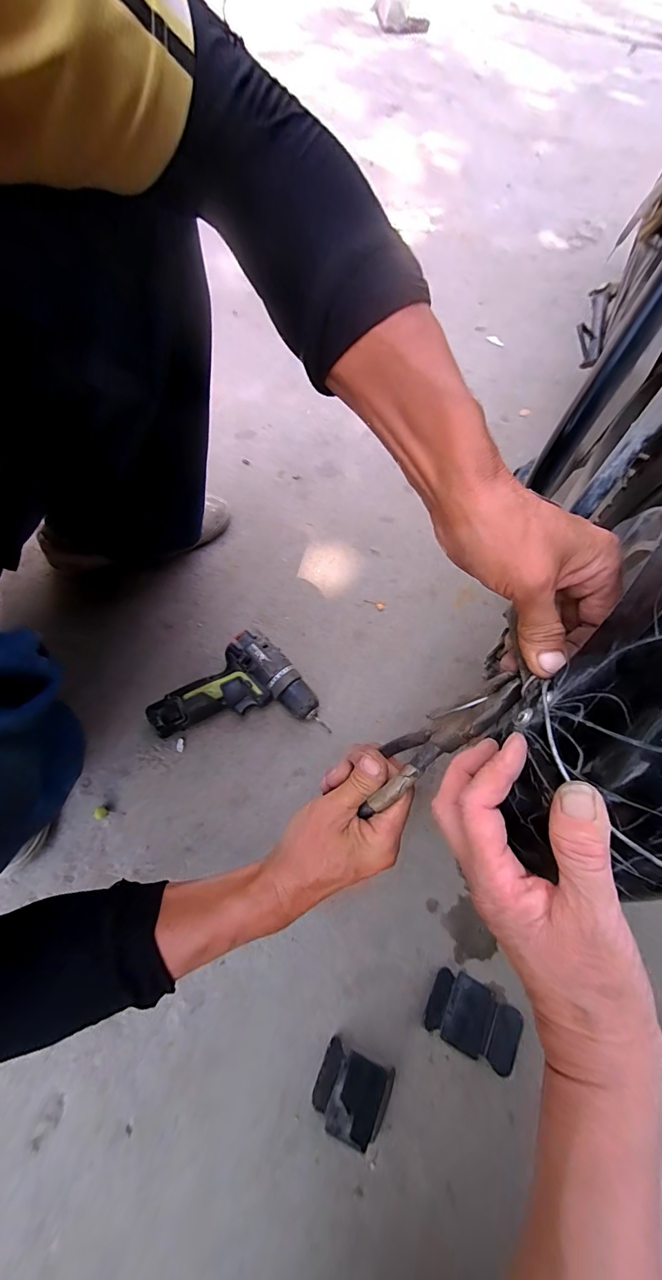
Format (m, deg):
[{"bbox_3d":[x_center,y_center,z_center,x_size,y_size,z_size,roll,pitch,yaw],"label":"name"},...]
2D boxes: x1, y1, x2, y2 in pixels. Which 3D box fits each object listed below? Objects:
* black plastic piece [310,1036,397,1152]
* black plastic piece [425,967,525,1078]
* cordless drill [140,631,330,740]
[{"bbox_3d":[0.022,0.431,0.388,0.069,0.029,0.060,26,68,9],"label":"black plastic piece"},{"bbox_3d":[0.145,0.390,0.416,0.091,0.019,0.061,26,68,9],"label":"black plastic piece"},{"bbox_3d":[-0.118,0.058,0.533,0.213,0.049,0.129,-4,67,-4],"label":"cordless drill"}]

